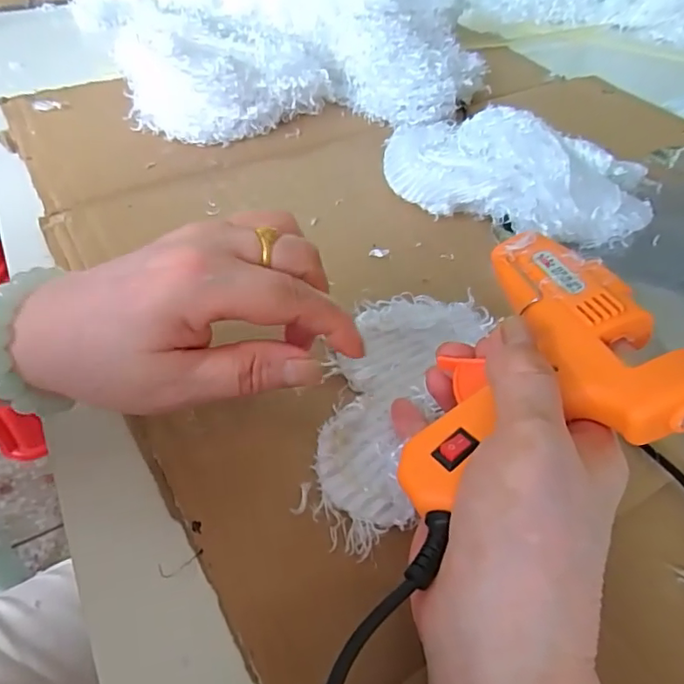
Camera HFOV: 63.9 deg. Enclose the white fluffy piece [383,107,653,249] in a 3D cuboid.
[{"bbox_3d":[0.114,-0.115,0.374,0.179,0.056,0.072,21,50,15],"label":"white fluffy piece"}]

